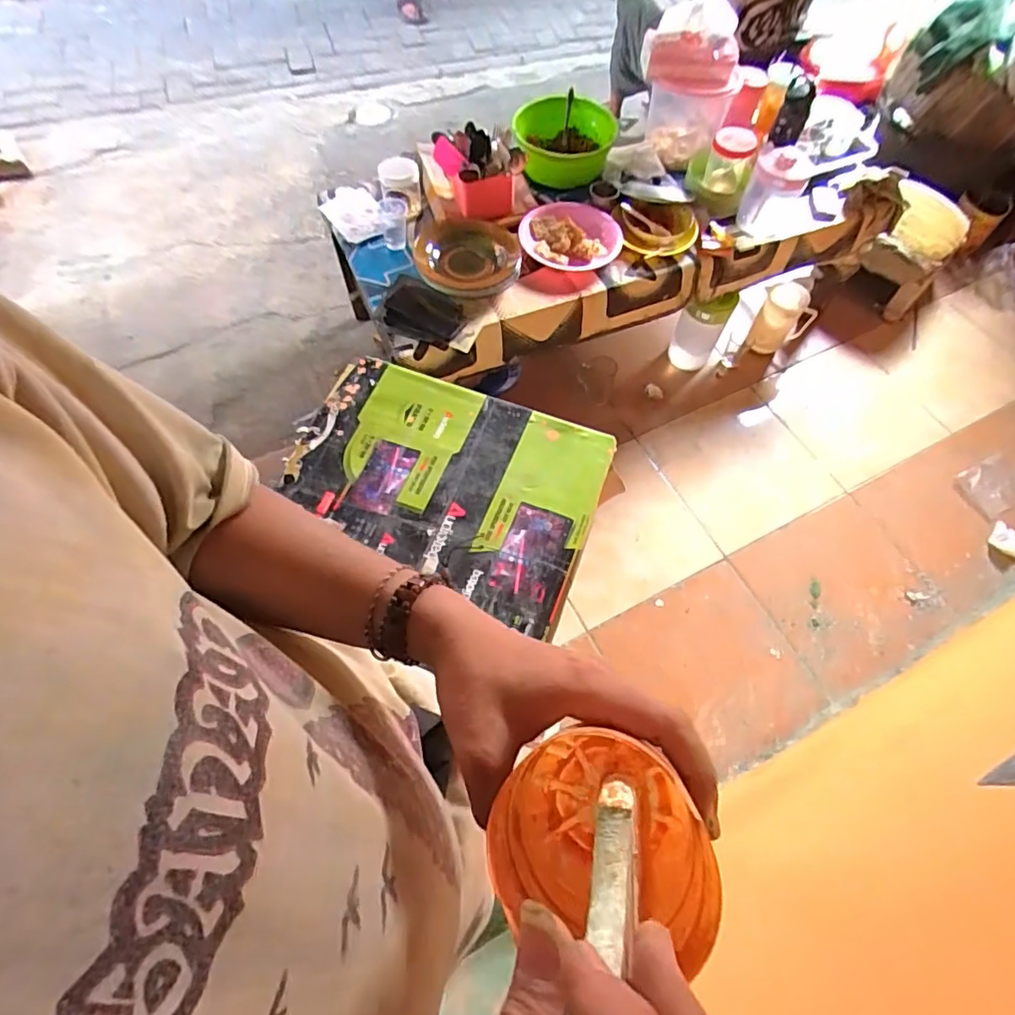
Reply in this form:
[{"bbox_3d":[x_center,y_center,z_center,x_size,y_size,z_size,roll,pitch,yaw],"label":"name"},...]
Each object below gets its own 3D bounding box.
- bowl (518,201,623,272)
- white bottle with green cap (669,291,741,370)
[{"bbox_3d":[0.149,-0.634,1.293,0.224,0.052,0.207,1,64,-2],"label":"bowl"},{"bbox_3d":[0.525,-0.482,1.556,0.122,0.255,0.096,25,65,10],"label":"white bottle with green cap"}]

